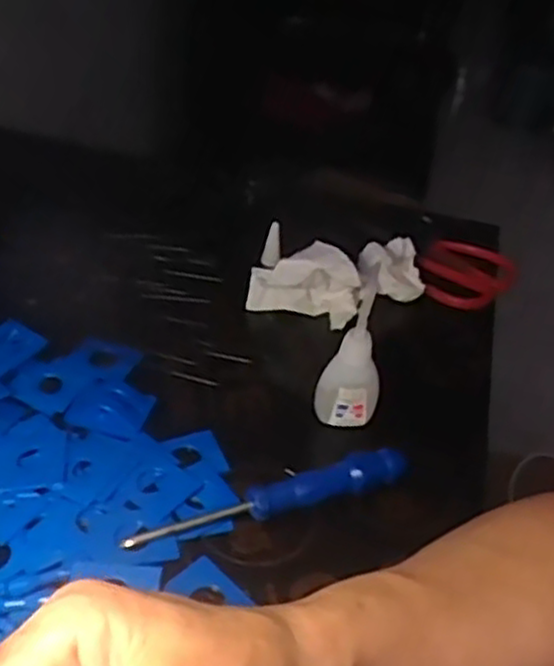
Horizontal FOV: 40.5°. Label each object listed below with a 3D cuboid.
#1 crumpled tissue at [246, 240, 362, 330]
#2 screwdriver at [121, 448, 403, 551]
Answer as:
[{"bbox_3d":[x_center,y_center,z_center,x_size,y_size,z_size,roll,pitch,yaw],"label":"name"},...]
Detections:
[{"bbox_3d":[0.019,-0.031,0.501,0.073,0.060,0.028,5,38,-1],"label":"crumpled tissue"},{"bbox_3d":[-0.001,0.086,0.384,0.150,0.018,0.017,-12,42,-21],"label":"screwdriver"}]

